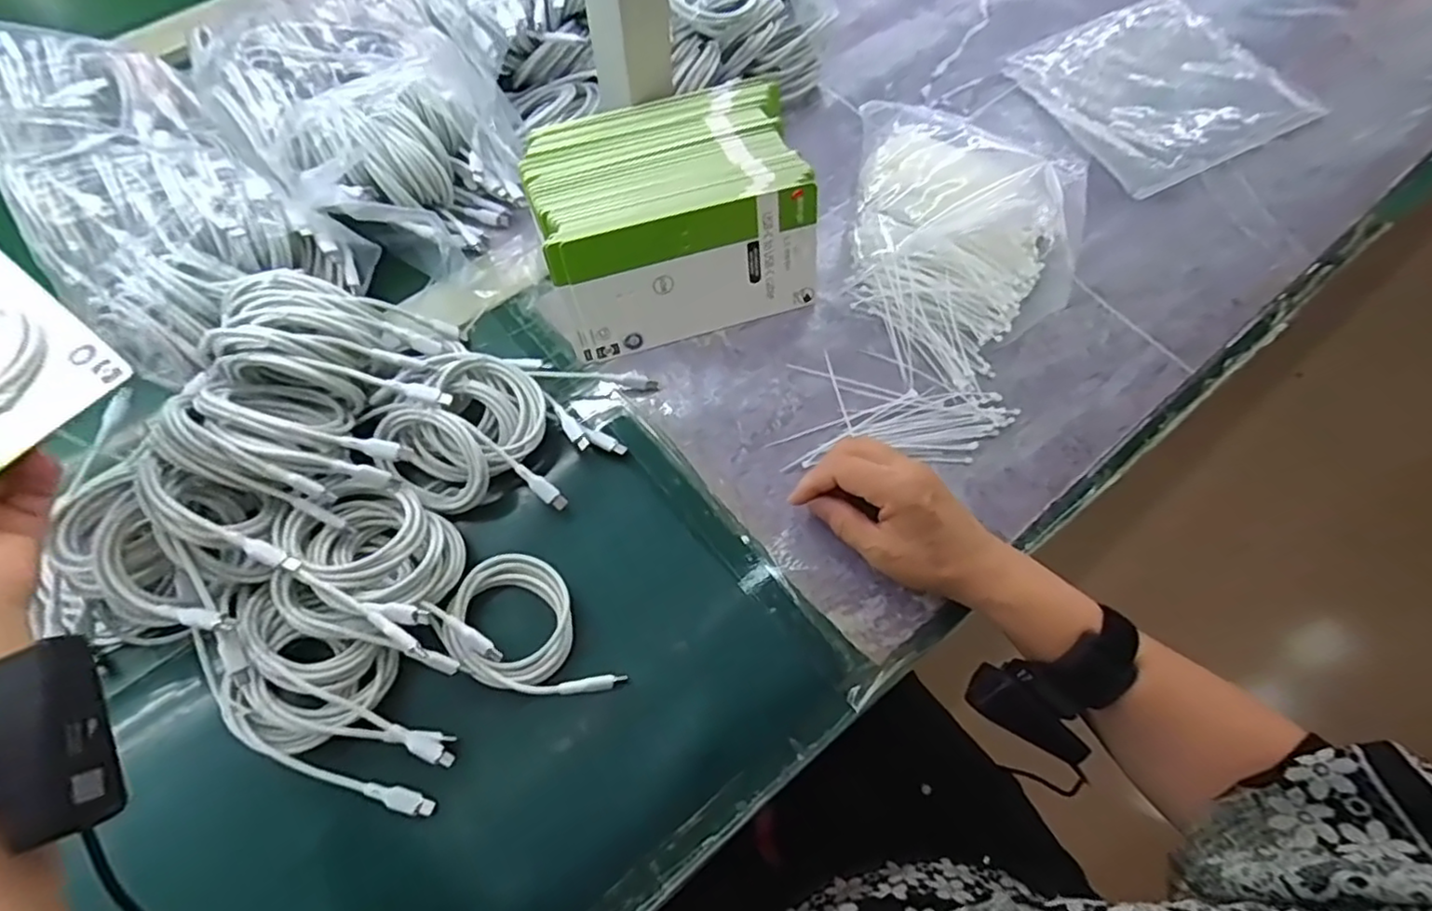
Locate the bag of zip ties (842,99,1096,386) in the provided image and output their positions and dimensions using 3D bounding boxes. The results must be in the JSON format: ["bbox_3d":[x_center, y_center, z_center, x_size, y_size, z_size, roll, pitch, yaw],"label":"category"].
[{"bbox_3d":[0.205,-0.186,0.524,0.187,0.051,0.281,10,68,4],"label":"bag of zip ties"}]

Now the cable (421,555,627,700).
[{"bbox_3d":[-0.122,0.114,0.409,0.080,0.036,0.112,-32,70,-11],"label":"cable"}]

